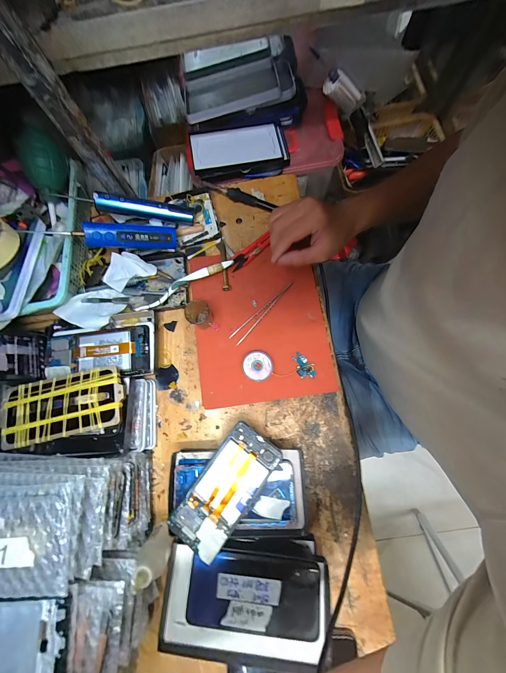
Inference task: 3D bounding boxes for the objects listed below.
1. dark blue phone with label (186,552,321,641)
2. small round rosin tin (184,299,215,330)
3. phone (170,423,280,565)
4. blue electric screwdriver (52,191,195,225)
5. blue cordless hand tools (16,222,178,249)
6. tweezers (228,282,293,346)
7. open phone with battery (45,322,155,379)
[{"bbox_3d":[0.002,0.306,0.307,0.154,0.013,0.070,3,76,4],"label":"dark blue phone with label"},{"bbox_3d":[-0.084,-0.034,0.403,0.037,0.045,0.030,-19,76,-1],"label":"small round rosin tin"},{"bbox_3d":[-0.034,0.191,0.328,0.072,0.011,0.151,35,81,11],"label":"phone"},{"bbox_3d":[-0.205,-0.223,0.431,0.207,0.029,0.033,3,75,-14],"label":"blue electric screwdriver"},{"bbox_3d":[-0.221,-0.157,0.400,0.197,0.029,0.033,-6,74,-22],"label":"blue cordless hand tools"},{"bbox_3d":[0.015,-0.040,0.415,0.131,0.014,0.019,-44,78,-7],"label":"tweezers"},{"bbox_3d":[-0.232,0.024,0.392,0.162,0.013,0.081,-7,78,2],"label":"open phone with battery"}]

